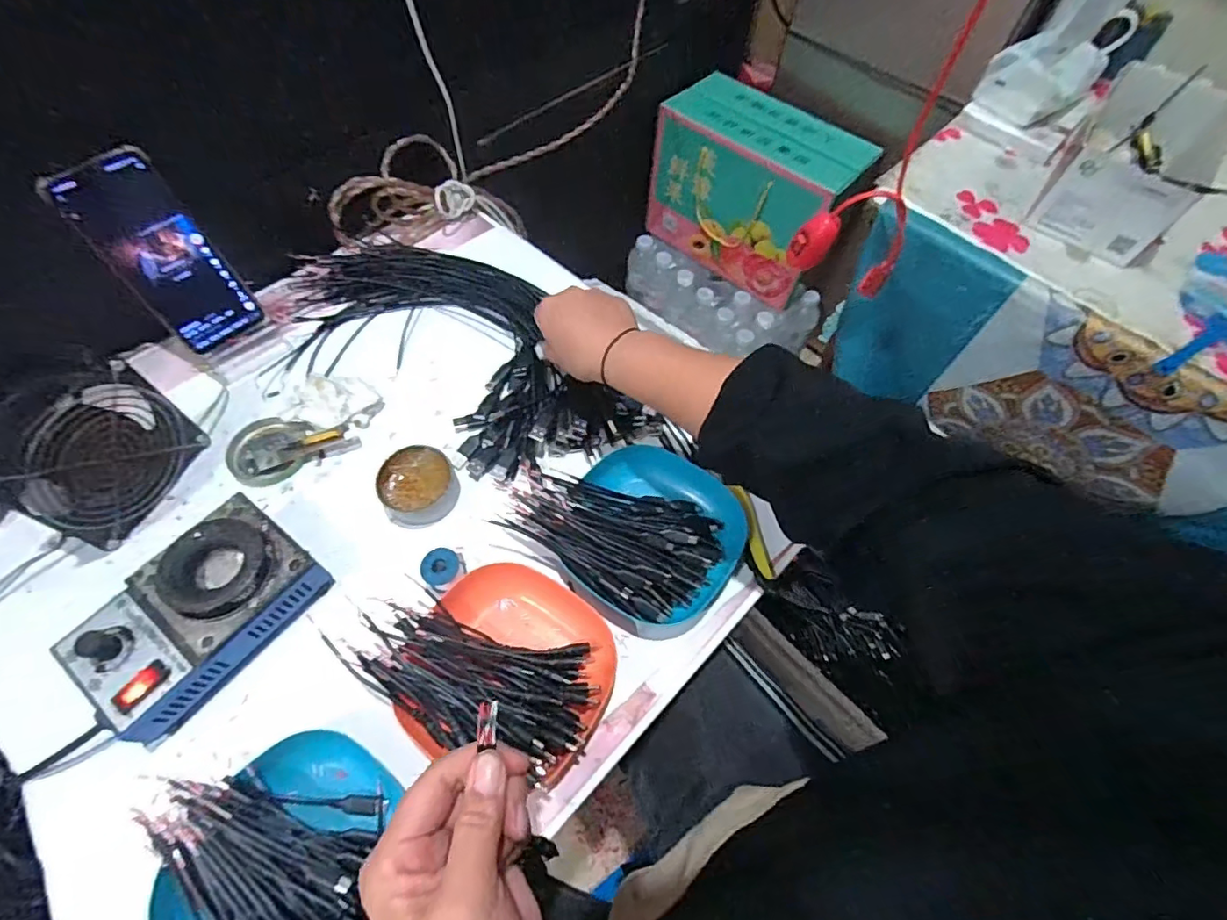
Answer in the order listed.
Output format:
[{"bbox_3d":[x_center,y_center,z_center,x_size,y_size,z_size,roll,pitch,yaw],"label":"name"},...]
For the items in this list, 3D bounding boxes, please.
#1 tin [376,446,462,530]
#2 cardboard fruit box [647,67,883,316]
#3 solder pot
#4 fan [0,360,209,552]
[{"bbox_3d":[-0.169,0.022,0.474,0.062,0.029,0.060,1,61,-3],"label":"tin"},{"bbox_3d":[0.236,-0.467,0.966,0.337,0.242,0.140,37,65,16],"label":"cardboard fruit box"},{"bbox_3d":[-0.303,0.110,0.400,0.098,0.064,0.152,35,65,15],"label":"solder pot"},{"bbox_3d":[-0.390,-0.002,0.423,0.031,0.110,0.116,14,61,5],"label":"fan"}]

